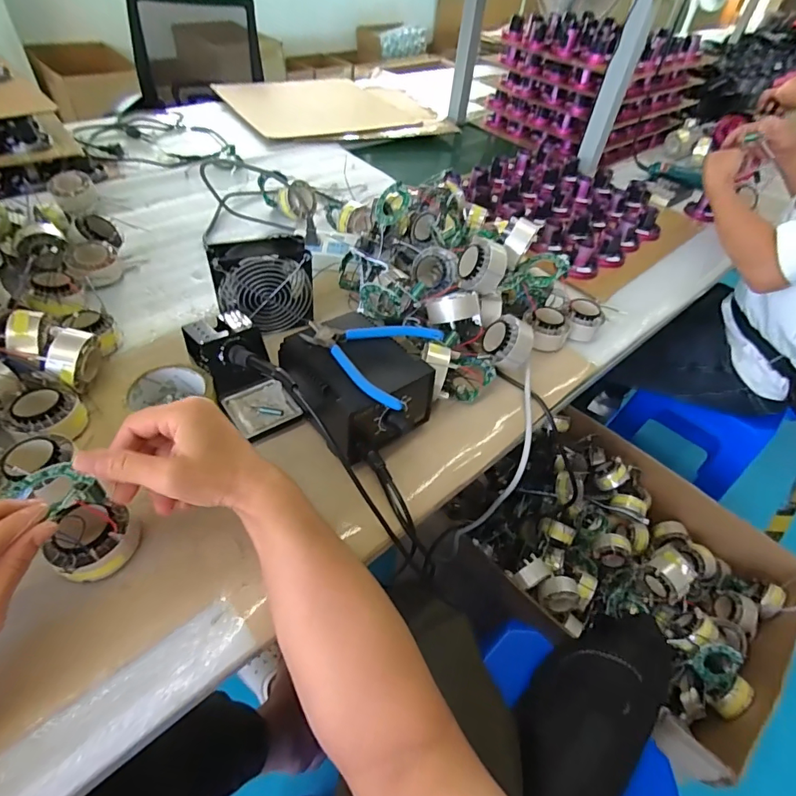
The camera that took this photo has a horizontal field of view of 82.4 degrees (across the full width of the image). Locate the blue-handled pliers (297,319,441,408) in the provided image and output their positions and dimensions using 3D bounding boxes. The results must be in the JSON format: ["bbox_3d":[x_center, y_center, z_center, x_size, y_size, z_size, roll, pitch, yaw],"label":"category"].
[{"bbox_3d":[-0.037,-0.052,0.477,0.136,0.014,0.120,22,49,13],"label":"blue-handled pliers"}]

